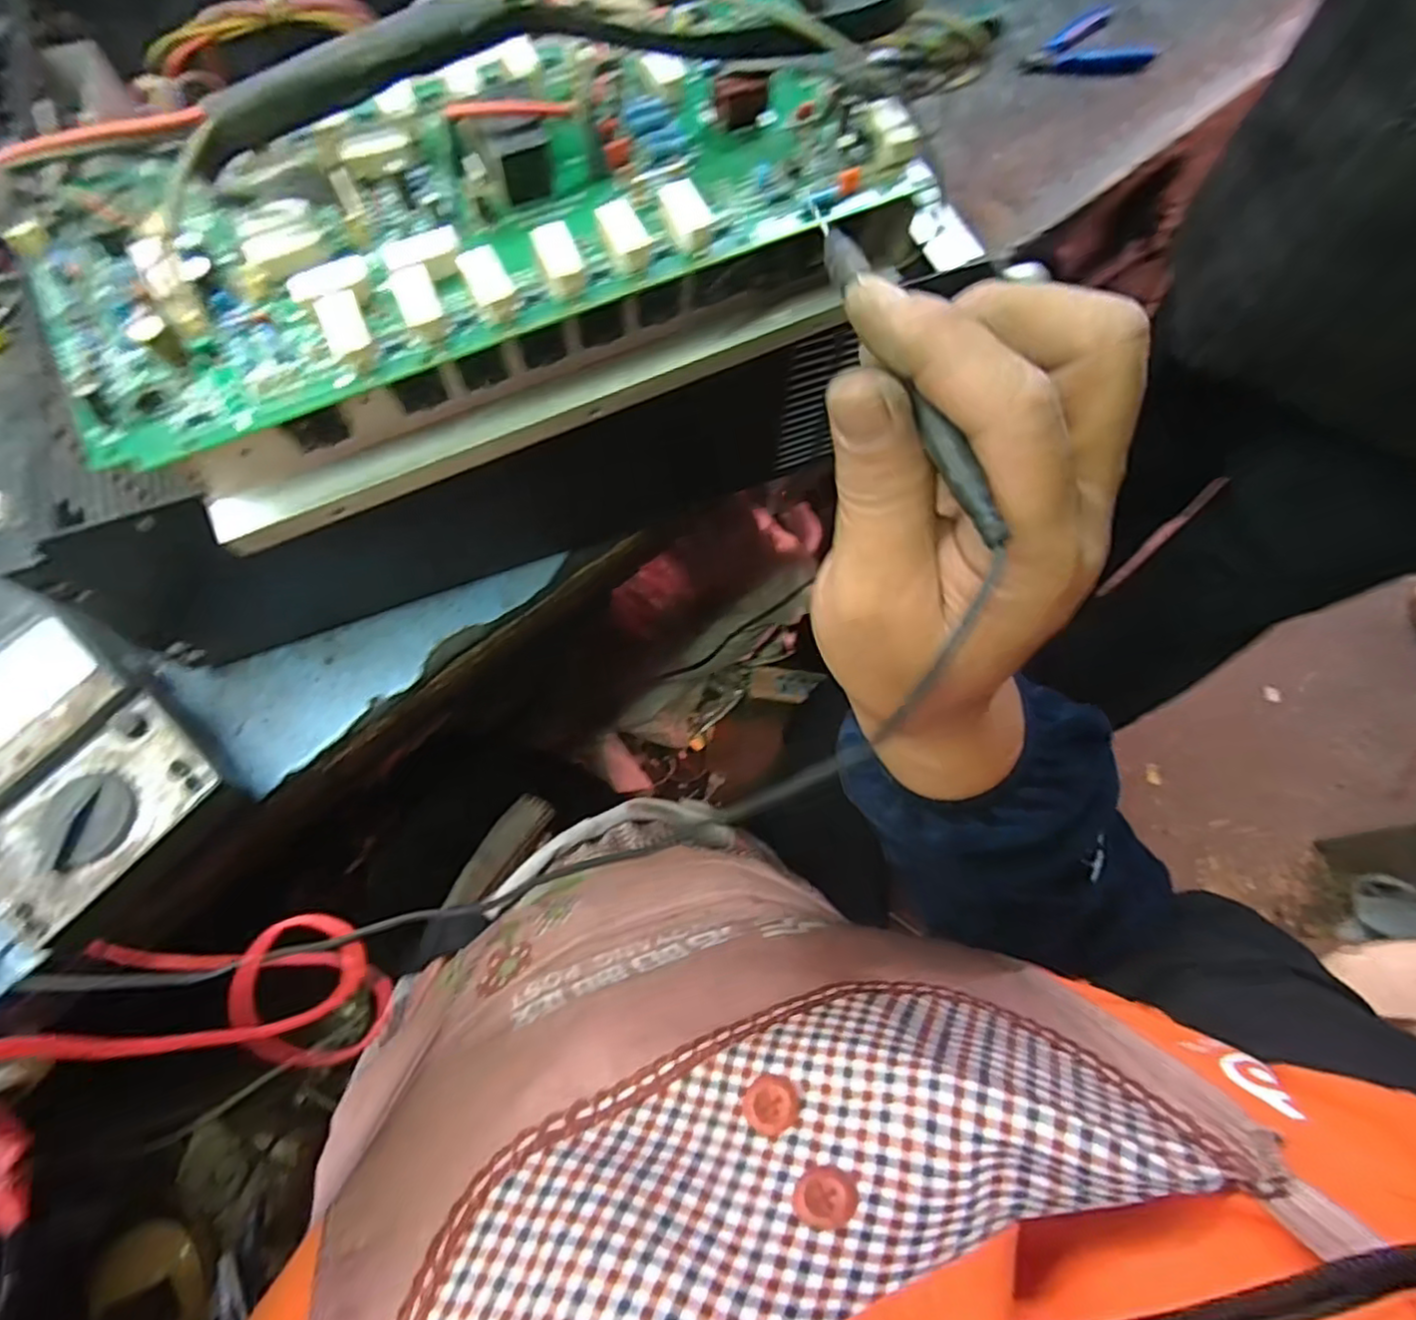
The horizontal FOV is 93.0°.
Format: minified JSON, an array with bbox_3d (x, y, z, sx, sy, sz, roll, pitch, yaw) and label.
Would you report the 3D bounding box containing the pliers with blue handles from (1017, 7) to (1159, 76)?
[{"bbox_3d":[0.341,-0.547,0.606,0.108,0.015,0.072,-31,72,-11],"label":"pliers with blue handles"}]

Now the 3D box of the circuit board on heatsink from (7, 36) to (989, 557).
[{"bbox_3d":[-0.070,-0.166,0.264,0.323,0.086,0.120,-23,70,-8],"label":"circuit board on heatsink"}]

